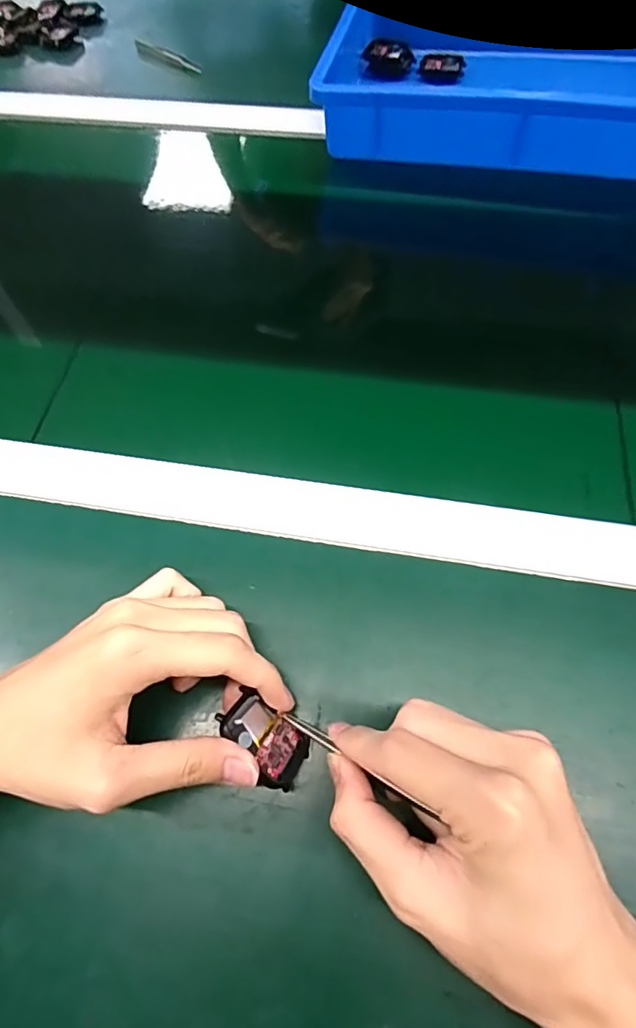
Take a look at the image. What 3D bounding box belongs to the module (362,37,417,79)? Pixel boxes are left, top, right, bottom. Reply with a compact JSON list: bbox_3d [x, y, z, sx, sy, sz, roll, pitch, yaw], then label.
[{"bbox_3d":[0.079,-0.498,0.560,0.054,0.023,0.031,16,66,10],"label":"module"}]

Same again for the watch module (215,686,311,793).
[{"bbox_3d":[-0.026,0.112,0.259,0.047,0.005,0.037,45,29,4],"label":"watch module"}]

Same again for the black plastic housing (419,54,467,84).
[{"bbox_3d":[0.135,-0.484,0.557,0.048,0.015,0.025,4,65,5],"label":"black plastic housing"}]

